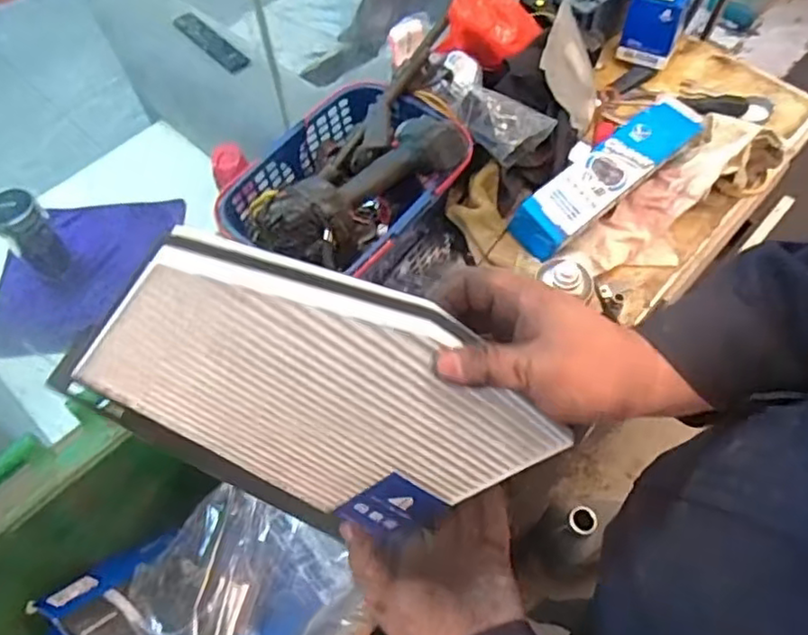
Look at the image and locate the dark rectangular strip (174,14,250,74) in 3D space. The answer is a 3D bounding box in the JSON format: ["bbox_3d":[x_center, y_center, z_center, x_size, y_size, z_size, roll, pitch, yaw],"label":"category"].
[{"bbox_3d":[-0.336,-0.483,1.152,0.042,0.011,0.186,-40,69,-18],"label":"dark rectangular strip"}]

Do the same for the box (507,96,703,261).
[{"bbox_3d":[0.277,-0.198,0.876,0.309,0.064,0.089,-37,68,-17],"label":"box"}]

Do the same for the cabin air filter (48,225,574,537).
[{"bbox_3d":[-0.062,0.057,0.434,0.270,0.216,0.024,34,38,-19],"label":"cabin air filter"}]

